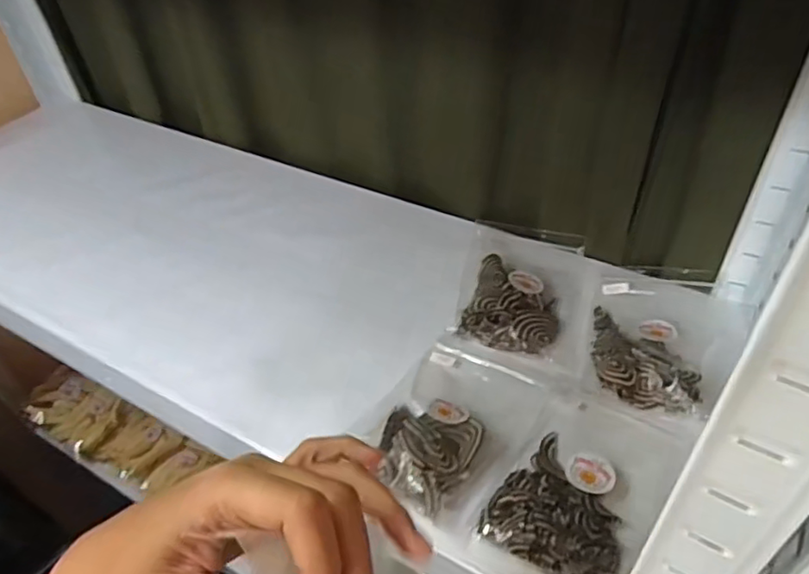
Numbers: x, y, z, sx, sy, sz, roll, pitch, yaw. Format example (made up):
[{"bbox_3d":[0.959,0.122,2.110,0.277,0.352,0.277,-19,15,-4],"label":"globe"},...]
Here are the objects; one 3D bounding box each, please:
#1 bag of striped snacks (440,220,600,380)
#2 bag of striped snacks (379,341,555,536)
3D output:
[{"bbox_3d":[0.101,0.002,0.493,0.108,0.024,0.157,9,45,15],"label":"bag of striped snacks"},{"bbox_3d":[0.030,0.090,0.400,0.092,0.023,0.130,21,41,29],"label":"bag of striped snacks"}]

